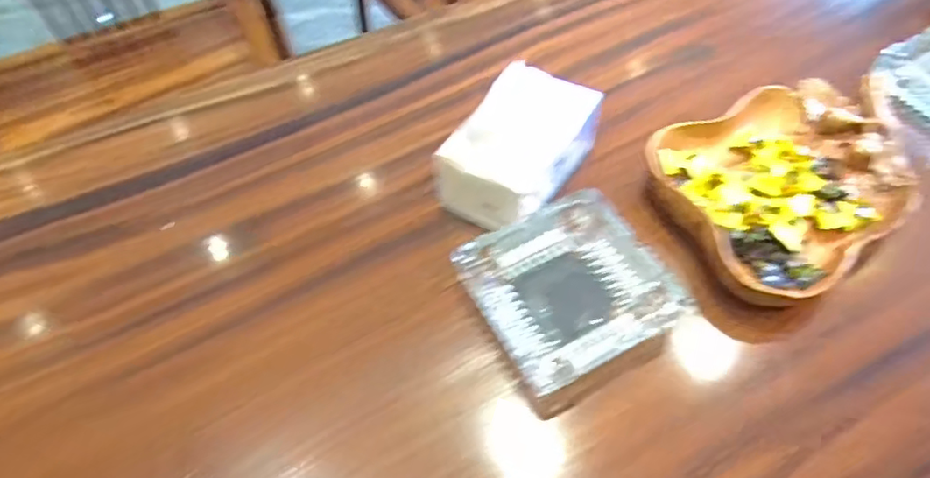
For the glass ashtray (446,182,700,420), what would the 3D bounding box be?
[{"bbox_3d":[0.090,0.041,0.519,0.157,0.040,0.155,-27,59,-18],"label":"glass ashtray"}]

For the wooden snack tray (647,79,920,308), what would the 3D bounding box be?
[{"bbox_3d":[0.335,-0.055,0.576,0.283,0.041,0.209,-18,56,-12],"label":"wooden snack tray"}]

